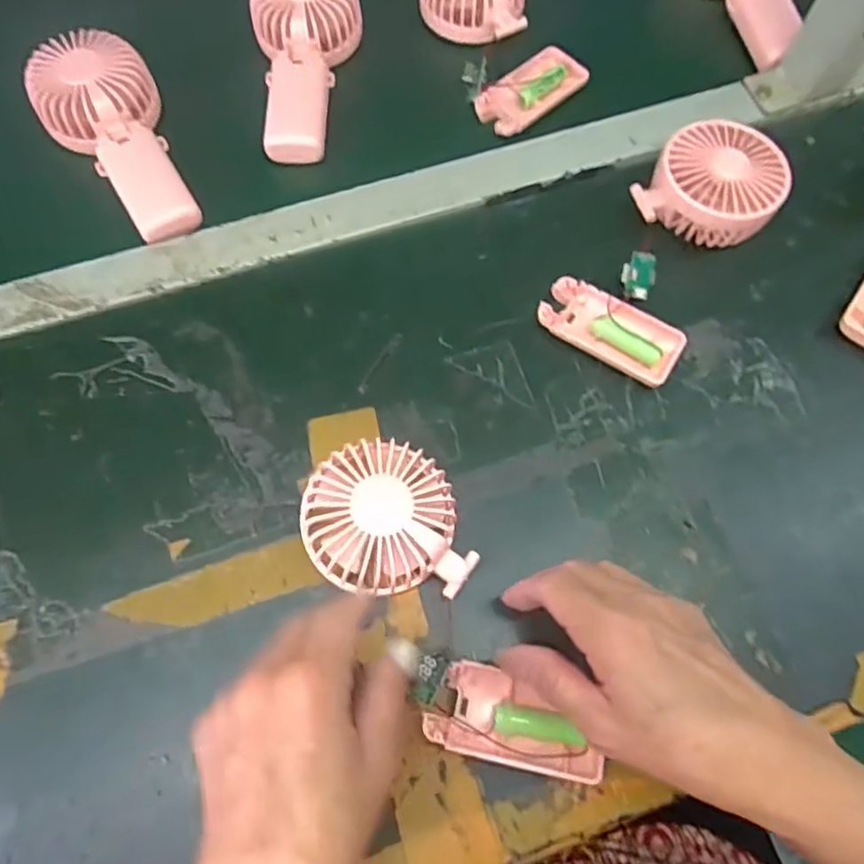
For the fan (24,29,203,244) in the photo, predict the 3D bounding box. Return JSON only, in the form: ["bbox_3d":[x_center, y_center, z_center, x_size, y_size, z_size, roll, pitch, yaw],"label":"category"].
[{"bbox_3d":[-0.231,-0.218,0.464,0.085,0.041,0.173,-27,71,-11],"label":"fan"}]

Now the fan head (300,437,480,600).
[{"bbox_3d":[-0.025,0.049,0.364,0.092,0.052,0.080,1,68,0],"label":"fan head"}]

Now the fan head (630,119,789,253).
[{"bbox_3d":[0.200,-0.173,0.454,0.084,0.046,0.094,38,72,13],"label":"fan head"}]

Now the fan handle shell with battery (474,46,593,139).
[{"bbox_3d":[0.078,-0.271,0.511,0.095,0.015,0.049,-40,73,-15],"label":"fan handle shell with battery"}]

